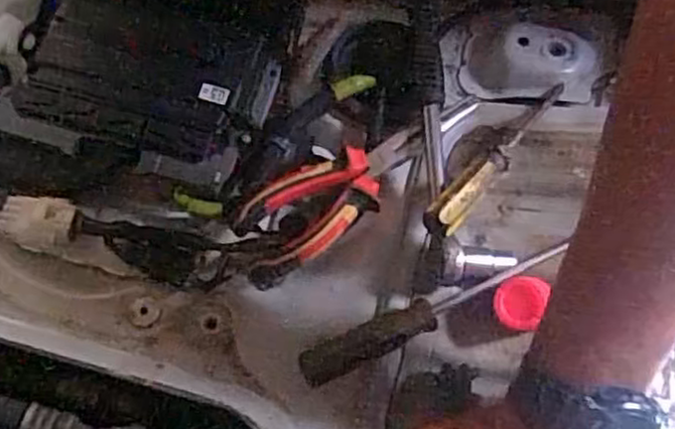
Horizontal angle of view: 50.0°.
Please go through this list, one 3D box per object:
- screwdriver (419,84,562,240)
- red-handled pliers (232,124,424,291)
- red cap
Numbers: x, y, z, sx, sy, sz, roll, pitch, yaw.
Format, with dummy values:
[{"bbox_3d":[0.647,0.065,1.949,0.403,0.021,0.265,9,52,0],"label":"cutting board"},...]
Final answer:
[{"bbox_3d":[0.113,-0.042,0.502,0.021,0.015,0.174,34,54,19],"label":"screwdriver"},{"bbox_3d":[-0.001,-0.010,0.510,0.149,0.032,0.059,-29,63,-14],"label":"red-handled pliers"},{"bbox_3d":[0.113,0.055,0.450,0.029,0.012,0.034,15,62,10],"label":"red cap"}]

